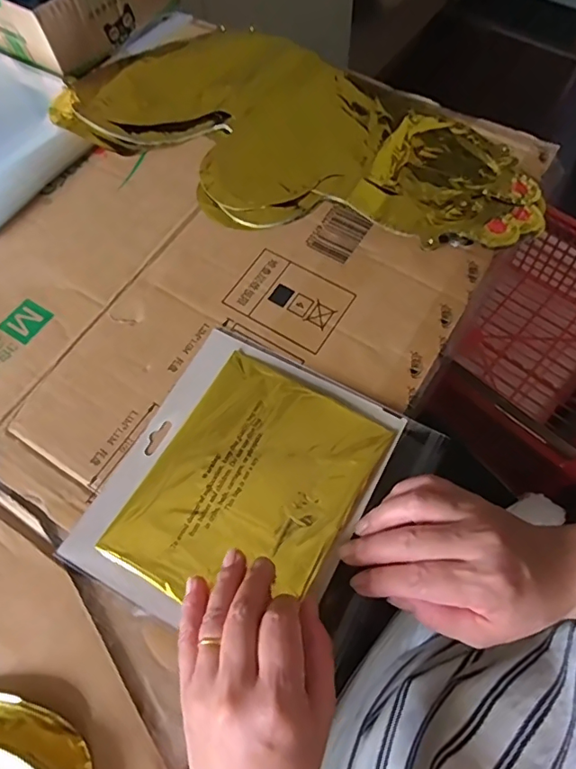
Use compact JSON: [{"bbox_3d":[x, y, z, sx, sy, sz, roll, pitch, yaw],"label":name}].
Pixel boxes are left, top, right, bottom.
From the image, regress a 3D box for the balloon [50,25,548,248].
[{"bbox_3d":[0.001,-0.233,0.481,0.450,0.023,0.214,31,69,15],"label":"balloon"}]

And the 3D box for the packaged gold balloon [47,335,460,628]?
[{"bbox_3d":[-0.024,0.069,0.353,0.180,0.015,0.197,27,68,14],"label":"packaged gold balloon"}]

